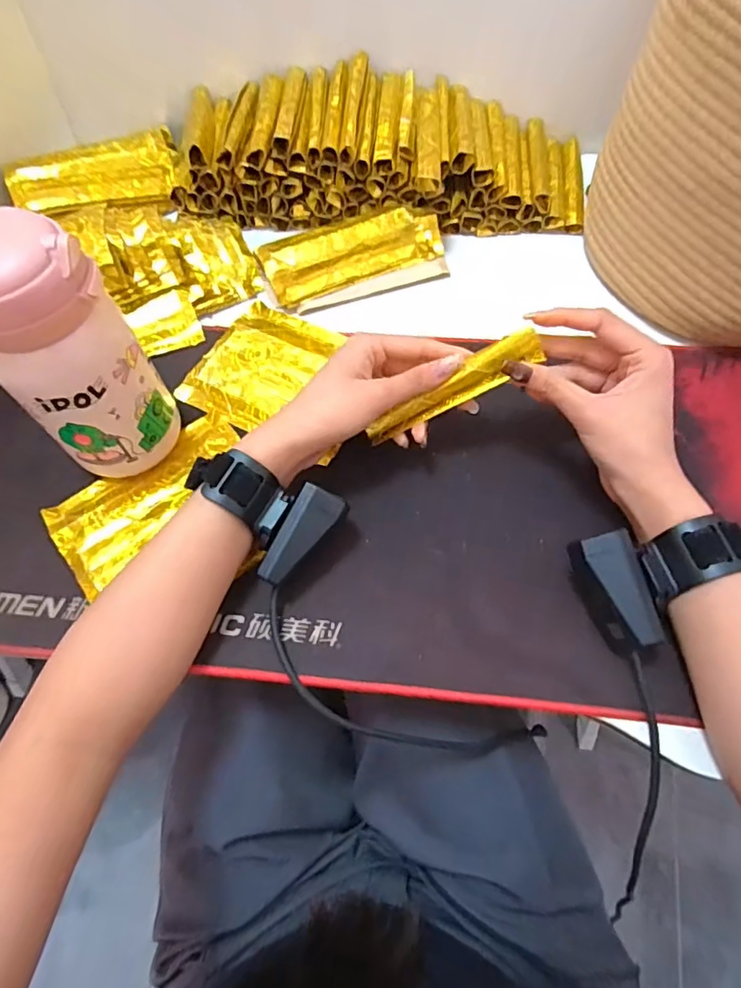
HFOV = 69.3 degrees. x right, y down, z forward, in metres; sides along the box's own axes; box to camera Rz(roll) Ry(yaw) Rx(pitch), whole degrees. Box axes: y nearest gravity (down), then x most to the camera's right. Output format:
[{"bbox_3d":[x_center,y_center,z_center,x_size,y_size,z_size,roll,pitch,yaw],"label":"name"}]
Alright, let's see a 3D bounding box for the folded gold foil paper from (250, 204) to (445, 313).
[{"bbox_3d":[-0.015,-0.216,0.495,0.165,0.018,0.069,-18,104,-9],"label":"folded gold foil paper"}]

